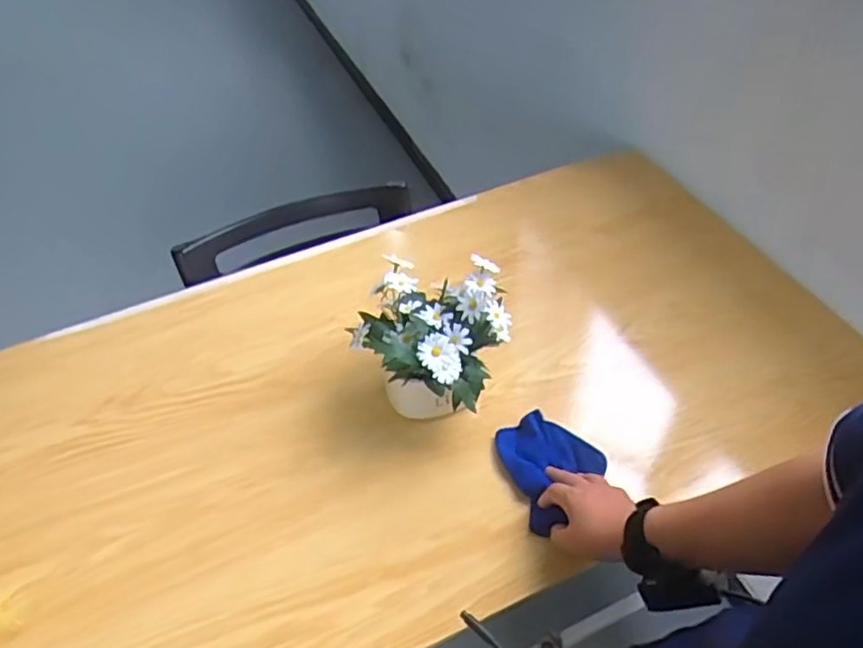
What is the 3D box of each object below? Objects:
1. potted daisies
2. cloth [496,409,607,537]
[{"bbox_3d":[0.005,0.017,0.753,0.159,0.185,0.155,-2,48,2],"label":"potted daisies"},{"bbox_3d":[0.119,0.157,0.723,0.113,0.031,0.121,31,57,28],"label":"cloth"}]

